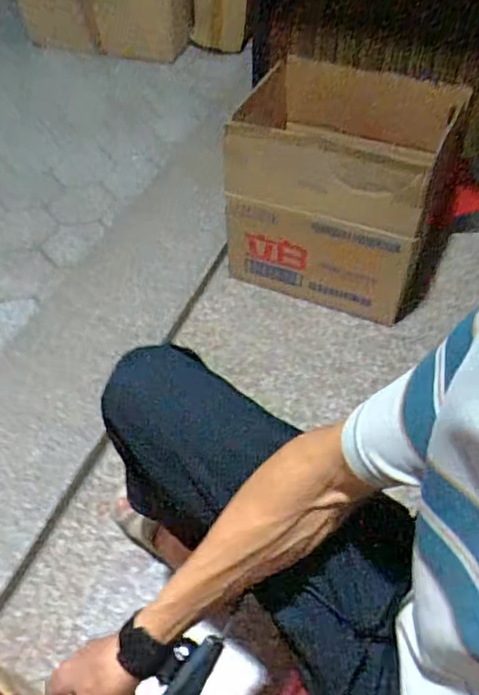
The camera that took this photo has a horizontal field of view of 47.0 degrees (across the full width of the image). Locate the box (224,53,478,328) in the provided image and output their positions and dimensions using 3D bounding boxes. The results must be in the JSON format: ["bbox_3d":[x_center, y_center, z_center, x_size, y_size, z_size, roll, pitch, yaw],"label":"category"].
[{"bbox_3d":[0.217,-0.361,1.222,0.399,0.427,0.363,16,54,11],"label":"box"}]

